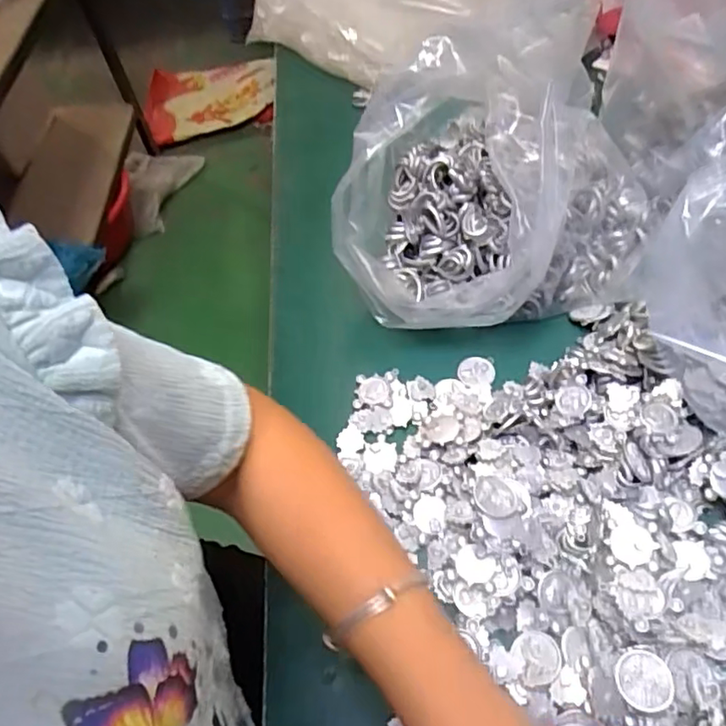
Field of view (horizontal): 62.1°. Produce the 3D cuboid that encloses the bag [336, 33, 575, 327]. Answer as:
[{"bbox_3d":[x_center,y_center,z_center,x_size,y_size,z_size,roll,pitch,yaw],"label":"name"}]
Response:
[{"bbox_3d":[0.070,-0.139,0.484,0.179,0.160,0.199,1,56,7],"label":"bag"}]

